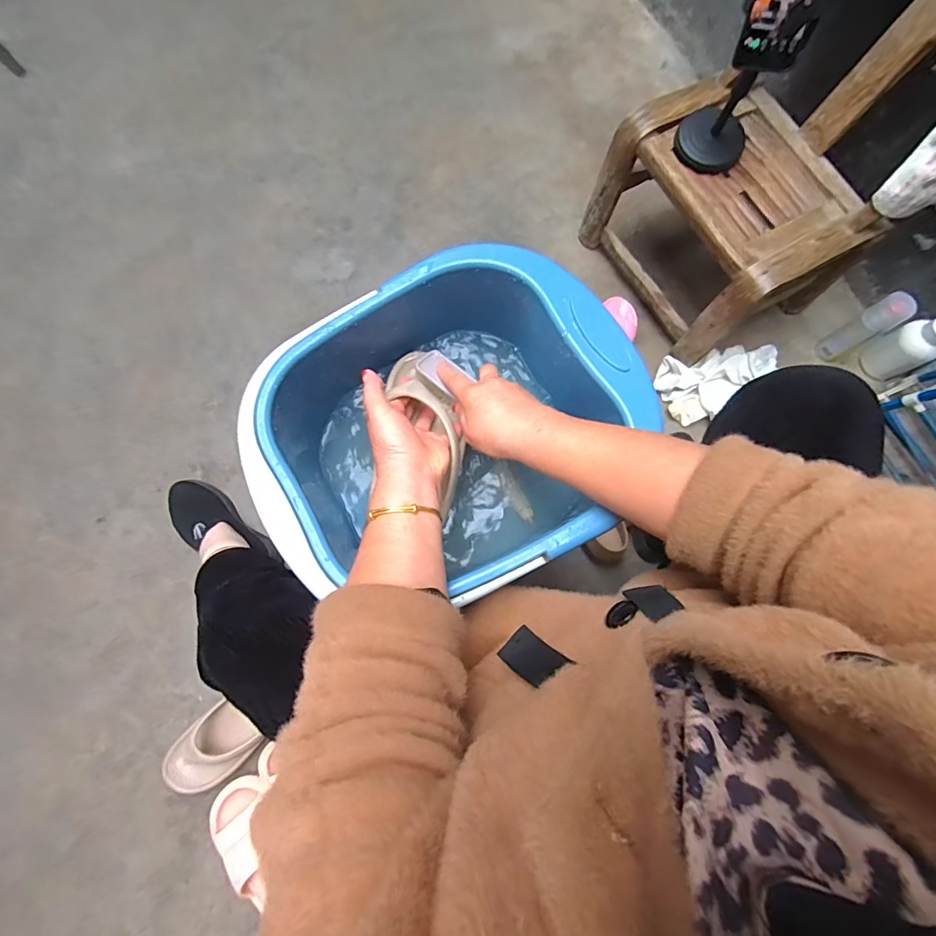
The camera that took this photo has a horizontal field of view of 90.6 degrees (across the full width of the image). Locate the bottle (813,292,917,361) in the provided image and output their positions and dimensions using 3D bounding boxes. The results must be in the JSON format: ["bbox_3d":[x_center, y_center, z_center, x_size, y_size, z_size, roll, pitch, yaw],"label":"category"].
[{"bbox_3d":[0.738,-0.258,0.868,0.045,0.173,0.053,-31,78,-7],"label":"bottle"}]

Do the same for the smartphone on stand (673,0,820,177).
[{"bbox_3d":[0.387,-0.561,0.623,0.096,0.273,0.093,25,79,3],"label":"smartphone on stand"}]

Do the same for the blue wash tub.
[{"bbox_3d":[-0.012,-0.027,0.499,0.360,0.167,0.304,-29,81,-7],"label":"blue wash tub"}]

